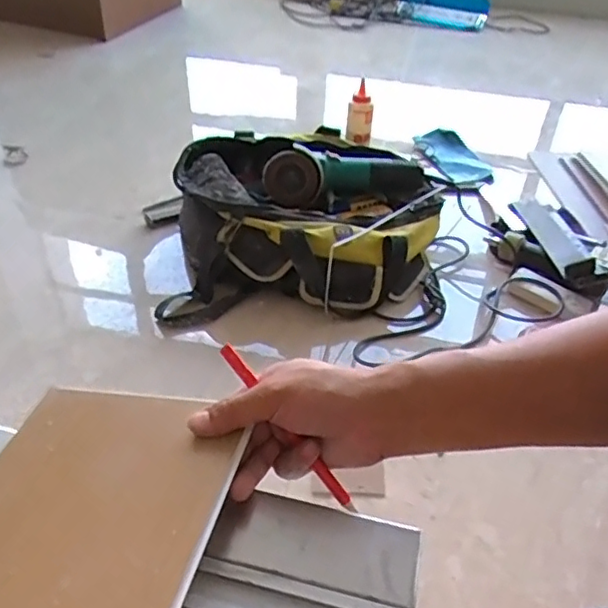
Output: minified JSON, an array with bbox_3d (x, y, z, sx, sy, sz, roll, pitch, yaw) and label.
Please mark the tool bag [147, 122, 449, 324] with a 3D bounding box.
[{"bbox_3d":[0.008,-0.161,1.062,0.445,0.168,0.370,1,41,-3],"label":"tool bag"}]

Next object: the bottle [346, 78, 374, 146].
[{"bbox_3d":[0.119,-0.401,1.251,0.056,0.151,0.043,5,62,1],"label":"bottle"}]

